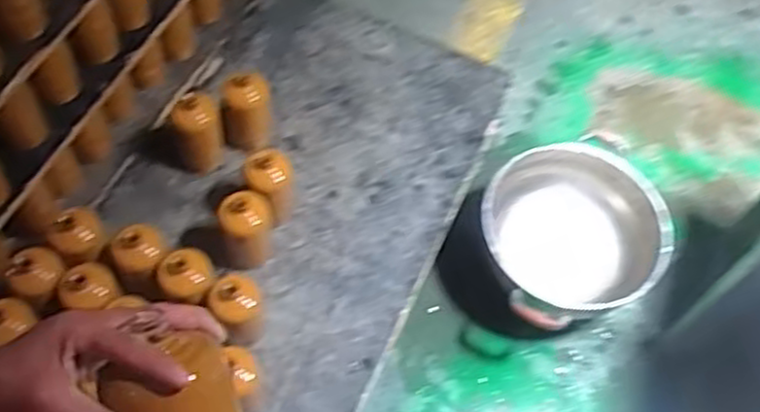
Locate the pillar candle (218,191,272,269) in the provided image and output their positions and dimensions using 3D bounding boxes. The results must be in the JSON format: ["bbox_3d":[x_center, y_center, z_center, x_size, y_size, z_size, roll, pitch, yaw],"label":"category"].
[{"bbox_3d":[-0.232,0.037,1.353,0.088,0.178,0.091,2,61,-5],"label":"pillar candle"}]

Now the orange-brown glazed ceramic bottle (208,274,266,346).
[{"bbox_3d":[-0.232,0.183,1.278,0.075,0.193,0.082,2,61,-5],"label":"orange-brown glazed ceramic bottle"}]

